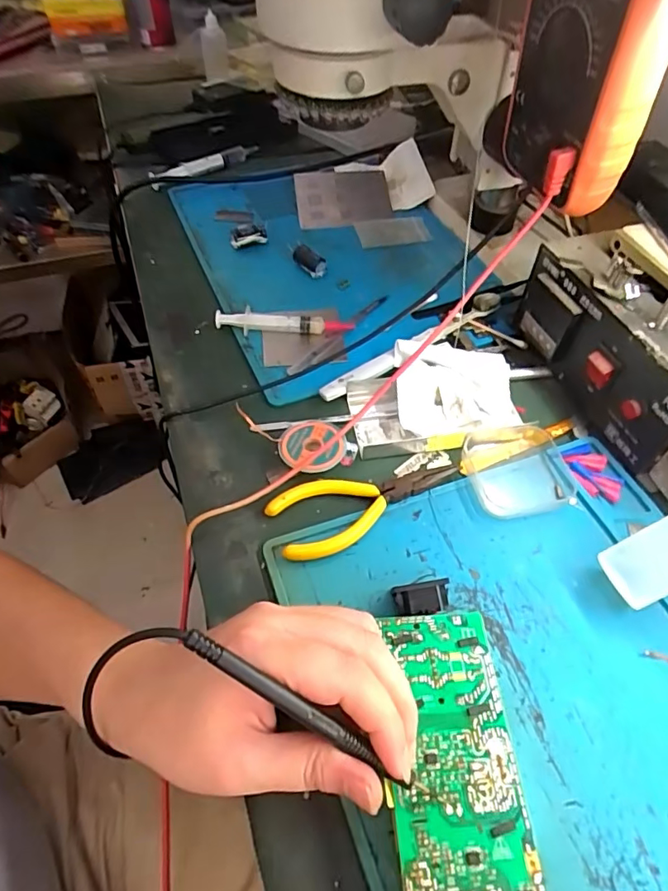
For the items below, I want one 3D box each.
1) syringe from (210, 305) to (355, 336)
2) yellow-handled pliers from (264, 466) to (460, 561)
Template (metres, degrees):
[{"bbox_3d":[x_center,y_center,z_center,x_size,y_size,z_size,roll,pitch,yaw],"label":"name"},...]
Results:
[{"bbox_3d":[-0.042,-0.102,0.444,0.114,0.018,0.013,3,52,2],"label":"syringe"},{"bbox_3d":[0.022,0.035,0.342,0.125,0.011,0.051,-18,54,-15],"label":"yellow-handled pliers"}]

